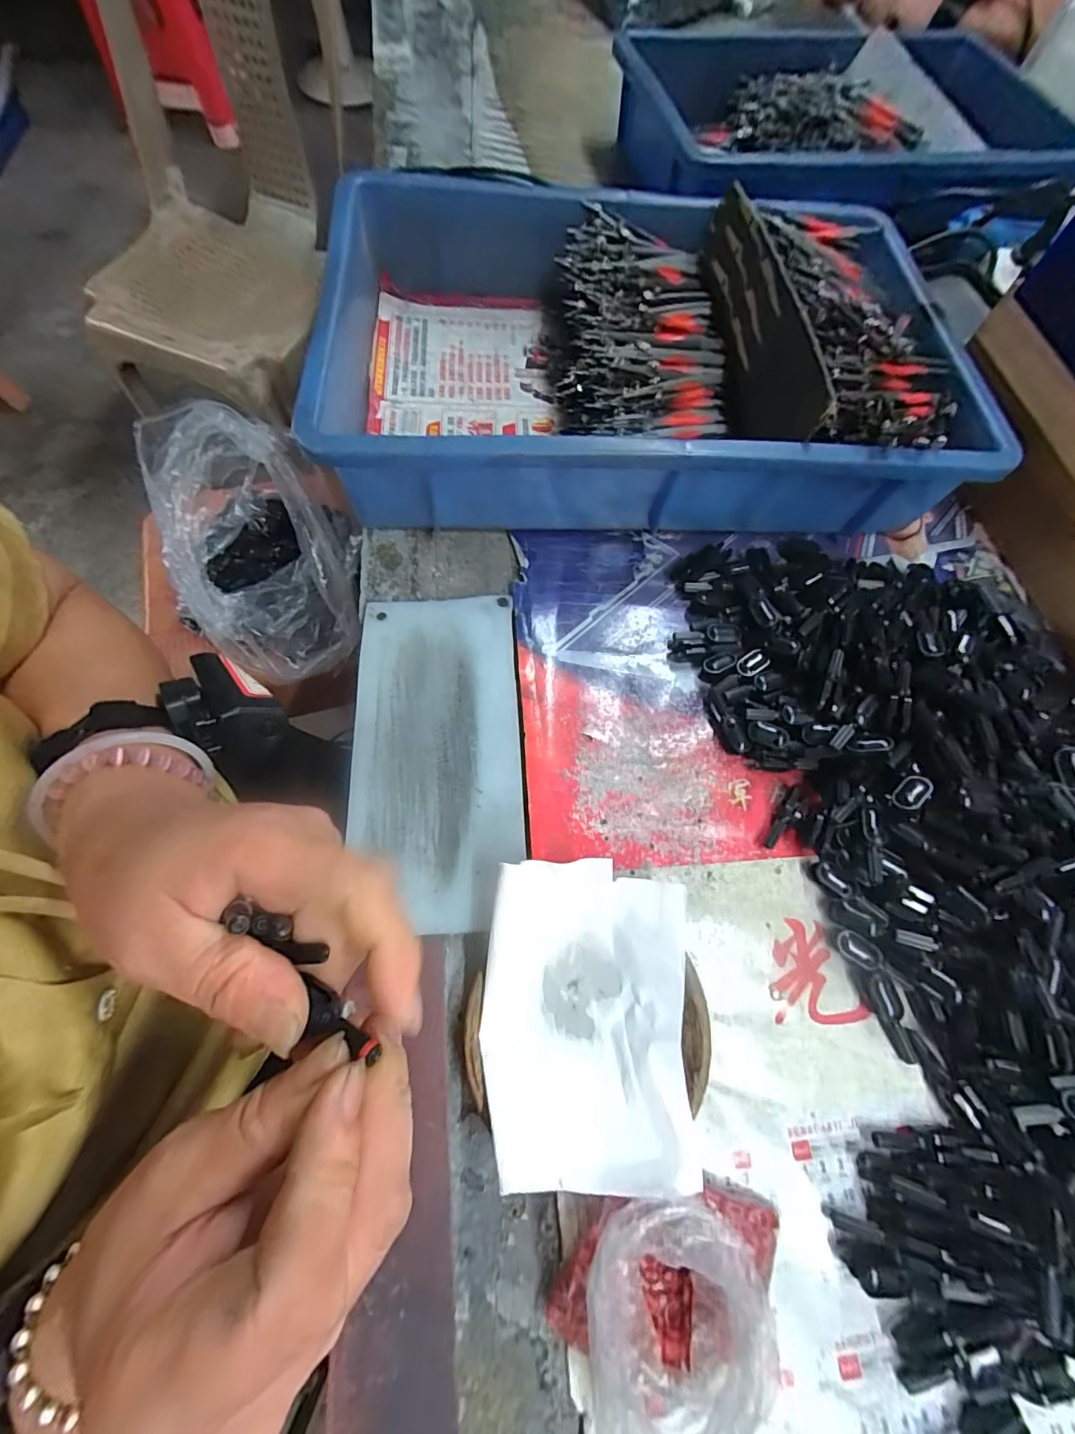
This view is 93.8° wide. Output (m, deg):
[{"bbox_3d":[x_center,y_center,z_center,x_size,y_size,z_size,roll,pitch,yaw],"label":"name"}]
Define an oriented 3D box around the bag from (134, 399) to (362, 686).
[{"bbox_3d":[-0.243,-0.158,0.443,0.149,0.138,0.207,-20,70,-10],"label":"bag"}]

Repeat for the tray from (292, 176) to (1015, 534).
[{"bbox_3d":[0.076,-0.276,0.374,0.411,0.085,0.312,-1,68,-3],"label":"tray"}]

